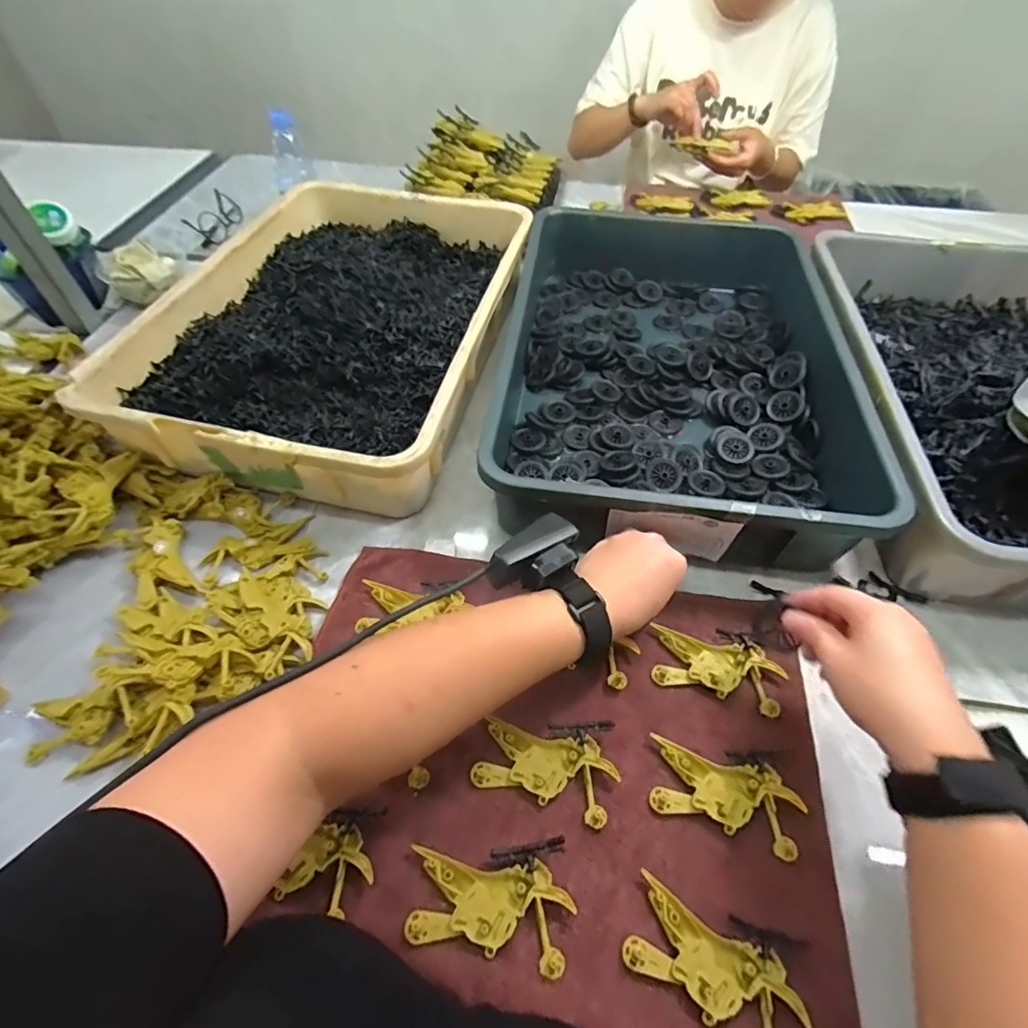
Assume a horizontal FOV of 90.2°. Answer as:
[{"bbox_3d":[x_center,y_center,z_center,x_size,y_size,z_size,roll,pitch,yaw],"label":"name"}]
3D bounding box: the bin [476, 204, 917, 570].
[{"bbox_3d":[0.179,-0.189,0.599,0.358,0.108,0.529,6,53,4],"label":"bin"}]

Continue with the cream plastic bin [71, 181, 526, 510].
[{"bbox_3d":[-0.196,-0.245,0.628,0.353,0.098,0.521,11,54,8],"label":"cream plastic bin"}]

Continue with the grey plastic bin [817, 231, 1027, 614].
[{"bbox_3d":[0.530,-0.132,0.553,0.347,0.102,0.500,6,53,4],"label":"grey plastic bin"}]

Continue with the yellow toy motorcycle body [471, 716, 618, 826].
[{"bbox_3d":[0.023,0.184,0.373,0.096,0.011,0.050,14,54,10],"label":"yellow toy motorcycle body"}]

